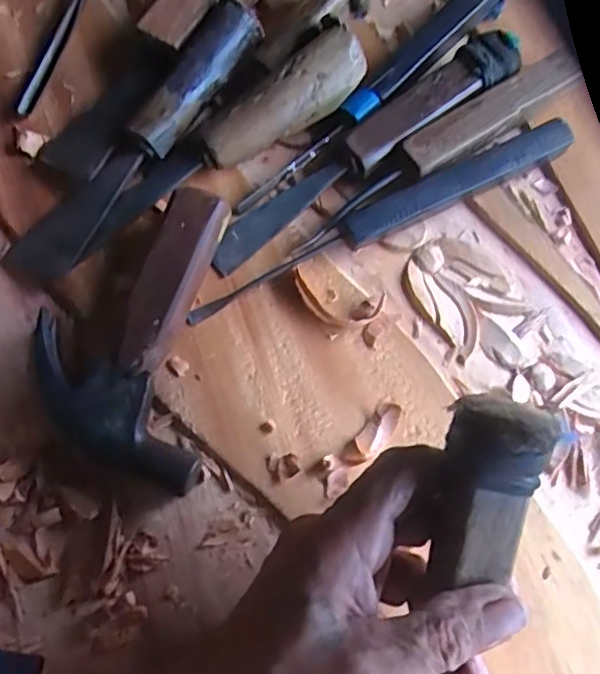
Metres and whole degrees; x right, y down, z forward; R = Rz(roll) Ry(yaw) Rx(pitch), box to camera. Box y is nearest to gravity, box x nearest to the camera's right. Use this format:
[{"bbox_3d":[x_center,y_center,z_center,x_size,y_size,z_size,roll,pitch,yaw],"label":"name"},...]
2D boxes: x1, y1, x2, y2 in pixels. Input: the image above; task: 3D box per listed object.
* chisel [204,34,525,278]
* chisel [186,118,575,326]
[{"bbox_3d":[0.038,-0.108,0.364,0.214,0.036,0.027,-36,76,-14],"label":"chisel"},{"bbox_3d":[0.050,-0.067,0.358,0.243,0.023,0.018,-26,74,-11],"label":"chisel"}]

